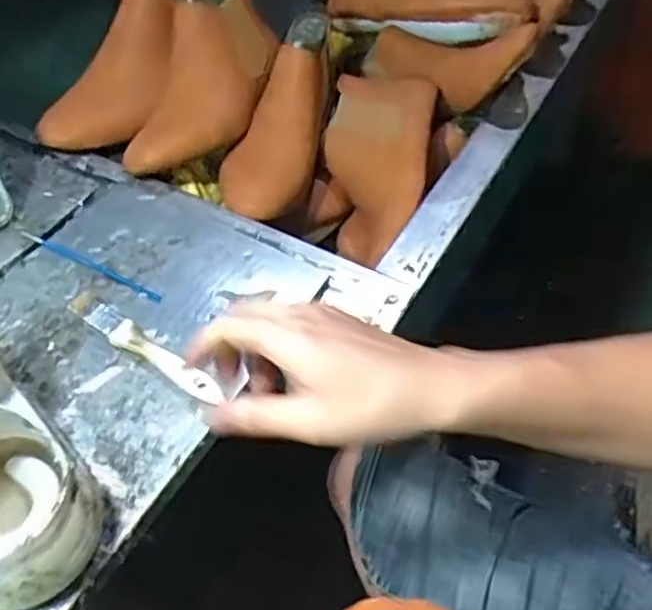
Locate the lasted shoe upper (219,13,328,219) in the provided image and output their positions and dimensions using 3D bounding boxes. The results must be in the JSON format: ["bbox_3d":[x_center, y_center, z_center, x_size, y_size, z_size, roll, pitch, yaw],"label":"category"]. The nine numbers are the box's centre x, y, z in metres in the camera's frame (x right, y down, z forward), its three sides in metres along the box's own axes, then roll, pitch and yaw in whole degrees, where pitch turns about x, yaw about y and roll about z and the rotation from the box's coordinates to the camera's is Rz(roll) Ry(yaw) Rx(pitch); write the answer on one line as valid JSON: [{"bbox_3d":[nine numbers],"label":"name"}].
[{"bbox_3d":[-0.041,-0.206,0.728,0.073,0.079,0.231,20,92,15],"label":"lasted shoe upper"}]

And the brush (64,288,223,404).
[{"bbox_3d":[-0.140,0.031,0.523,0.150,0.011,0.022,30,56,19],"label":"brush"}]

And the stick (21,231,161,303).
[{"bbox_3d":[-0.203,-0.036,0.579,0.152,0.005,0.010,25,54,19],"label":"stick"}]

